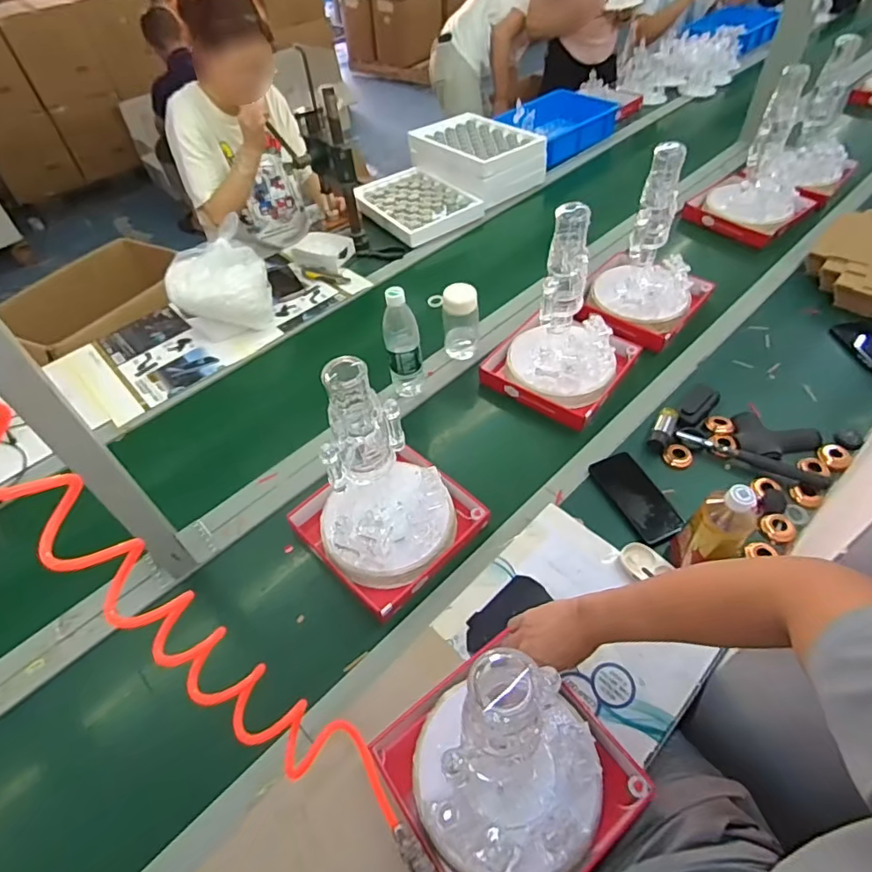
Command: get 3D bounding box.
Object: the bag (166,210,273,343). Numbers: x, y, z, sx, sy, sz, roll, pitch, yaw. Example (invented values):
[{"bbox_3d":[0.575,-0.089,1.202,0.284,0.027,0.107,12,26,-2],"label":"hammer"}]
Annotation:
[{"bbox_3d":[-0.478,-0.324,1.198,0.212,0.188,0.162,-25,51,-15],"label":"bag"}]

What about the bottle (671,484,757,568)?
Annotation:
[{"bbox_3d":[0.370,0.128,0.704,0.071,0.172,0.061,8,51,13],"label":"bottle"}]

